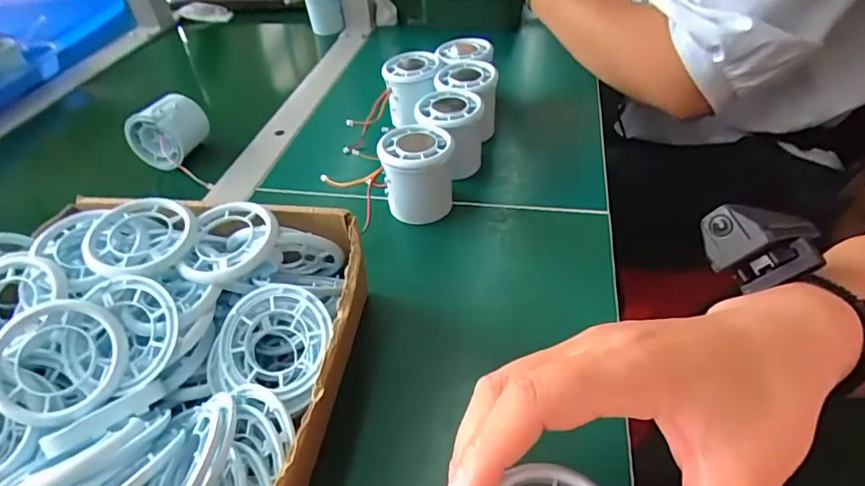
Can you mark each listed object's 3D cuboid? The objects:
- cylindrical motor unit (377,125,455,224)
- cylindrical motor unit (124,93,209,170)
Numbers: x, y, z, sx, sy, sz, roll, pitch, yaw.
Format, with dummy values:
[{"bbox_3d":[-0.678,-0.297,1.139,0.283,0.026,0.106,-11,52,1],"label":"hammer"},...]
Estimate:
[{"bbox_3d":[-0.011,-0.052,0.410,0.052,0.066,0.051,-4,42,4],"label":"cylindrical motor unit"},{"bbox_3d":[-0.256,-0.106,0.503,0.061,0.057,0.061,-9,30,20],"label":"cylindrical motor unit"}]

